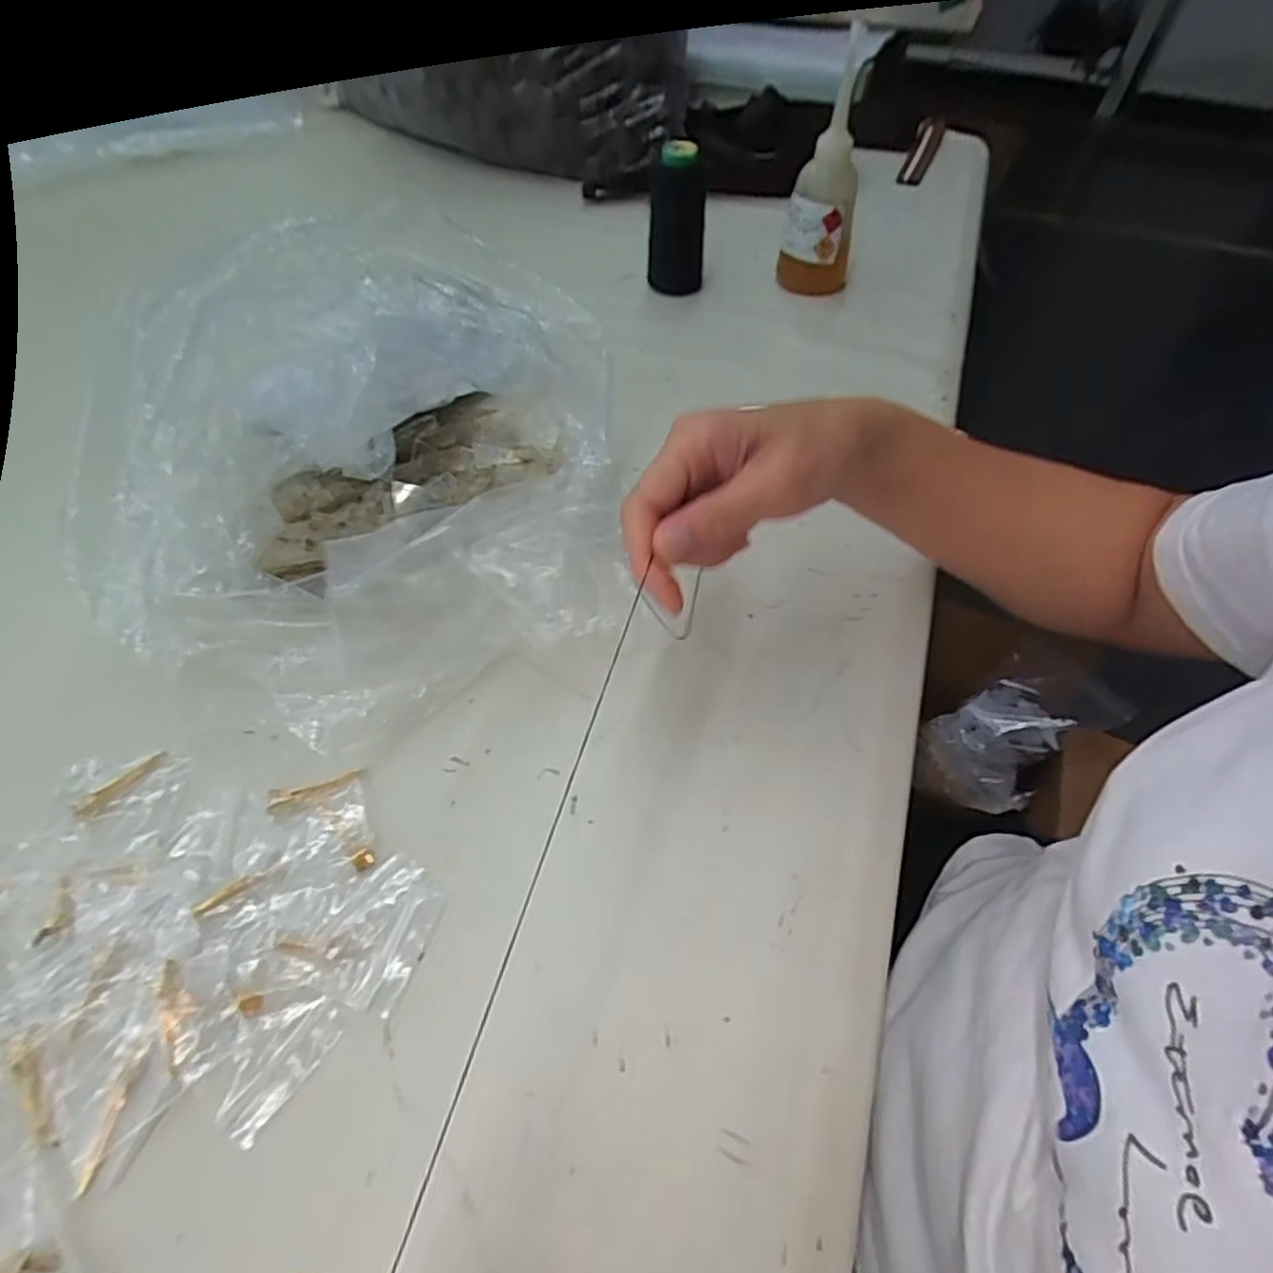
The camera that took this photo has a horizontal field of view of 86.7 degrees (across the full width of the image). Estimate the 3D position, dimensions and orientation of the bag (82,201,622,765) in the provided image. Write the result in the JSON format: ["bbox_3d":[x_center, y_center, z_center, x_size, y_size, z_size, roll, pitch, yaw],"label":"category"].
[{"bbox_3d":[-0.140,-0.099,0.382,0.244,0.114,0.289,-3,52,-3],"label":"bag"}]

